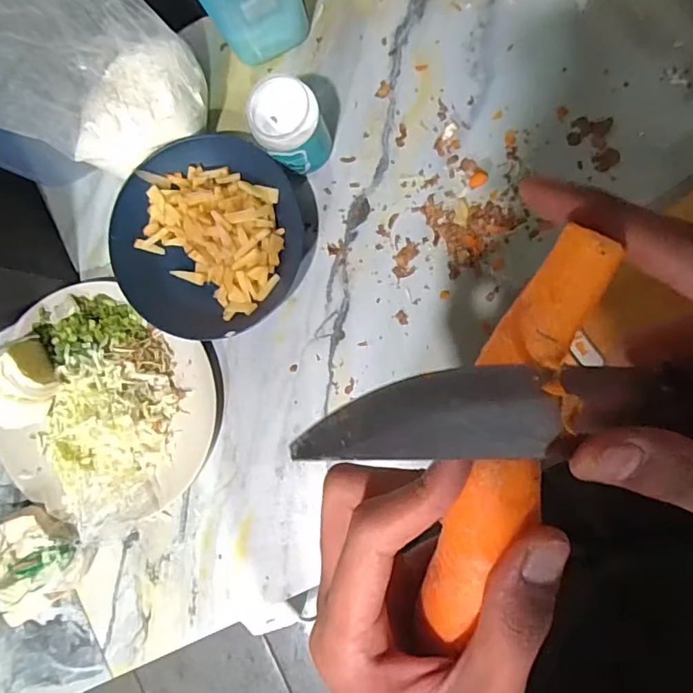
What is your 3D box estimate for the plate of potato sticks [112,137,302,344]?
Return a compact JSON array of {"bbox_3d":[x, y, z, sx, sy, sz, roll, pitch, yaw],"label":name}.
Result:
[{"bbox_3d":[-0.140,-0.111,0.539,0.181,0.050,0.196,0,90,9],"label":"plate of potato sticks"}]

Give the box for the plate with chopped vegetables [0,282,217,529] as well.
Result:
[{"bbox_3d":[-0.257,0.060,0.537,0.224,0.082,0.236,0,90,9],"label":"plate with chopped vegetables"}]

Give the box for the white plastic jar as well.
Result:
[{"bbox_3d":[-0.055,-0.211,0.511,0.071,0.081,0.062,41,95,7],"label":"white plastic jar"}]

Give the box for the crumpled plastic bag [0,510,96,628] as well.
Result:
[{"bbox_3d":[-0.330,0.229,0.557,0.118,0.059,0.106,-37,84,7],"label":"crumpled plastic bag"}]

